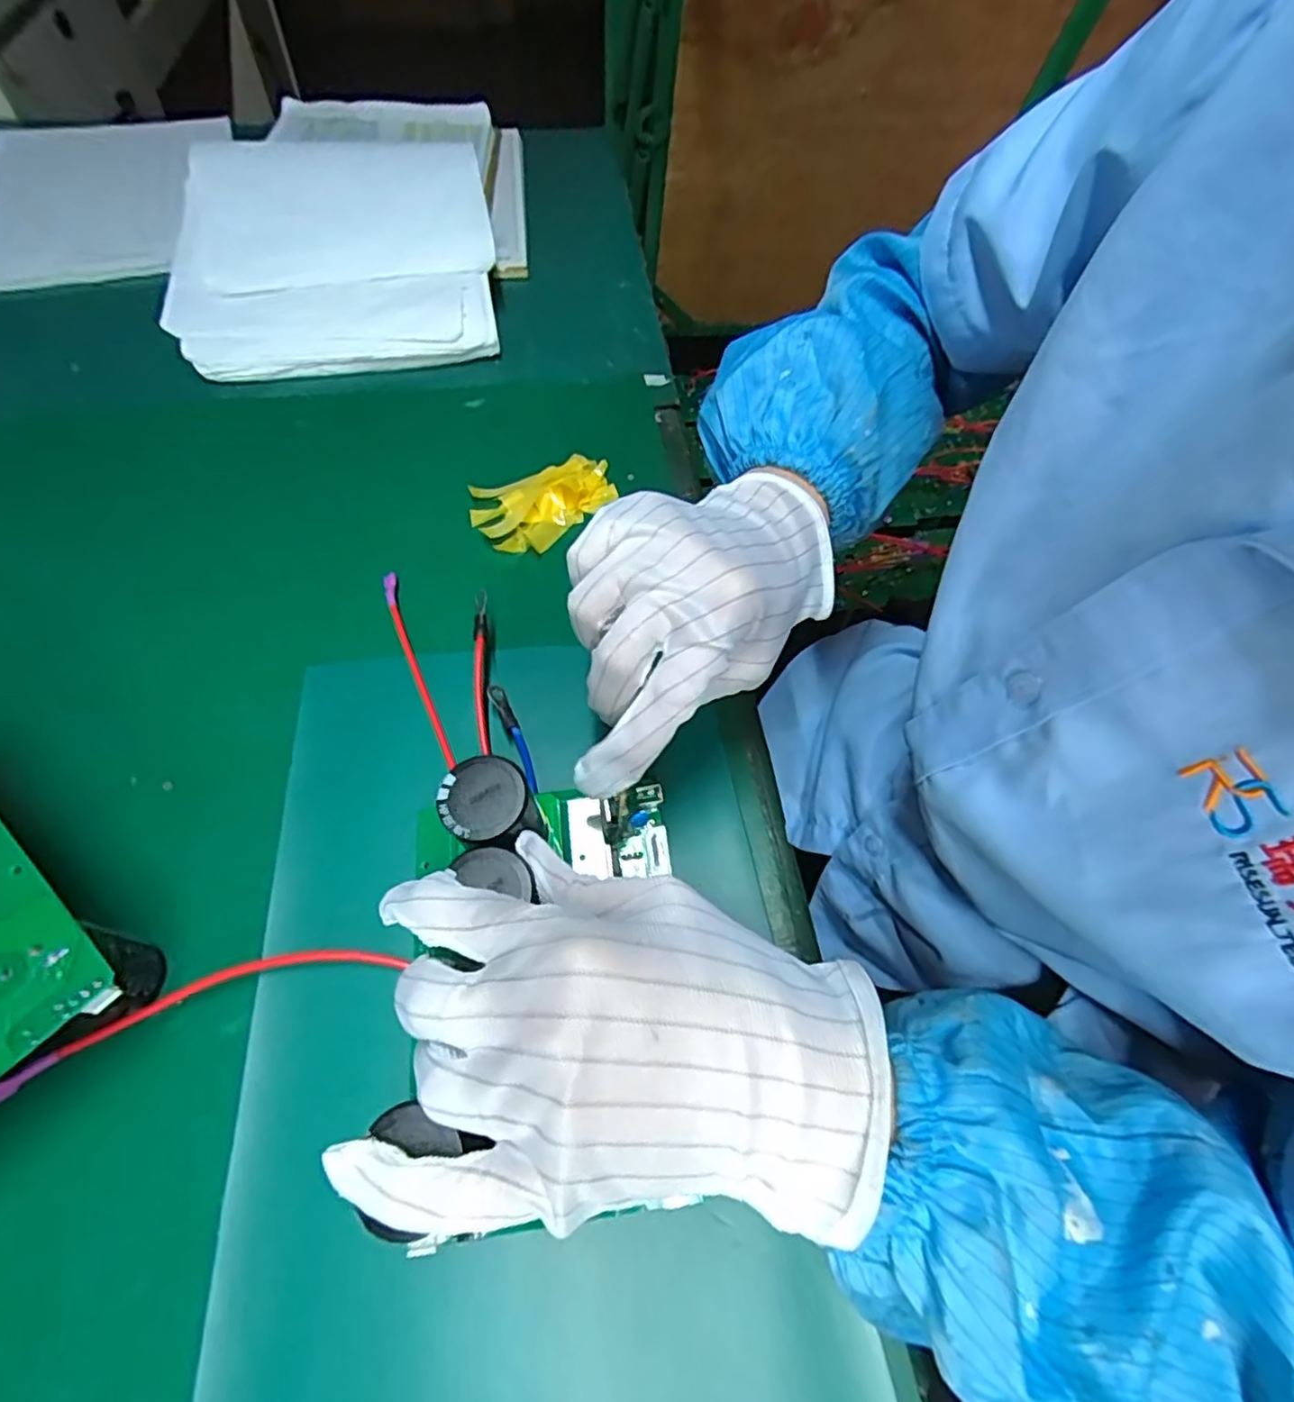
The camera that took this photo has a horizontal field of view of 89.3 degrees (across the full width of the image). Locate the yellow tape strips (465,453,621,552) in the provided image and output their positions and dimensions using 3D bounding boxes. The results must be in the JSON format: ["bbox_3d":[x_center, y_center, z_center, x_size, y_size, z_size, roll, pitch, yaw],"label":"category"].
[{"bbox_3d":[-0.064,-0.132,0.423,0.093,0.022,0.058,-30,65,-19],"label":"yellow tape strips"}]

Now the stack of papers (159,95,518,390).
[{"bbox_3d":[-0.229,-0.342,0.495,0.237,0.089,0.191,-4,61,-7],"label":"stack of papers"}]

